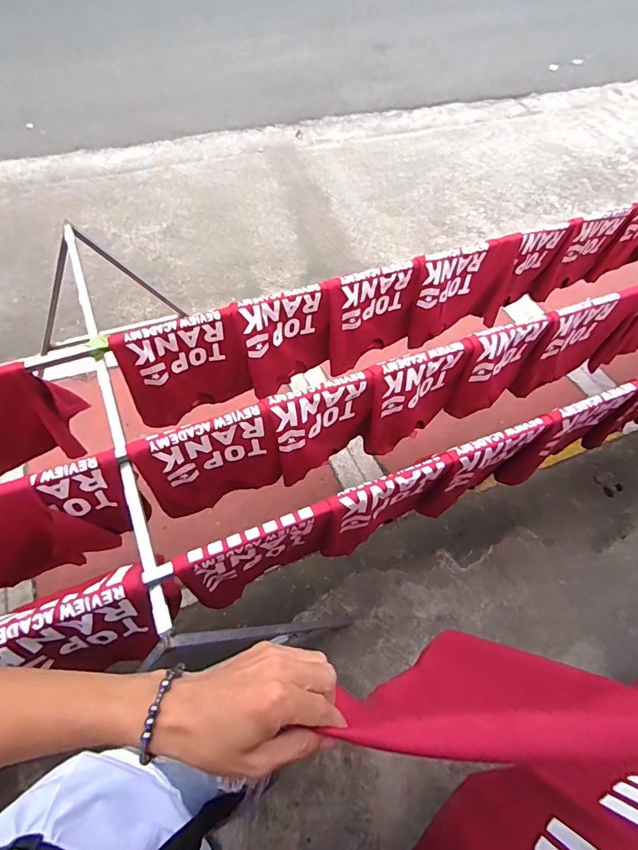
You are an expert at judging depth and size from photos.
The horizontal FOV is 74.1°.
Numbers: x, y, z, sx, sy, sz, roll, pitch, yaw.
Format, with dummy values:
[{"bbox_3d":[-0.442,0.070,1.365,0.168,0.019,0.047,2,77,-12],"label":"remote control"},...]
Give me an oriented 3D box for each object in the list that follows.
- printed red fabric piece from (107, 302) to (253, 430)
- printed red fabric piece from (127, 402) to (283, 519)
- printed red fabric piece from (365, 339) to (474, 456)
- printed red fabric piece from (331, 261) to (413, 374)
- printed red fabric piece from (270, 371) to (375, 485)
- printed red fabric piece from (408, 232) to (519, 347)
[{"bbox_3d":[-0.352,-0.148,1.172,0.328,0.331,0.053,-21,68,-16],"label":"printed red fabric piece"},{"bbox_3d":[-0.248,0.097,1.014,0.309,0.318,0.060,-18,67,-15],"label":"printed red fabric piece"},{"bbox_3d":[0.263,-0.074,1.168,0.292,0.322,0.093,-25,69,-18],"label":"printed red fabric piece"},{"bbox_3d":[0.160,-0.336,1.326,0.296,0.319,0.064,-26,64,-18],"label":"printed red fabric piece"},{"bbox_3d":[0.013,0.004,1.074,0.260,0.316,0.069,-24,69,-18],"label":"printed red fabric piece"},{"bbox_3d":[0.474,-0.439,1.413,0.368,0.315,0.079,-17,61,-13],"label":"printed red fabric piece"}]

